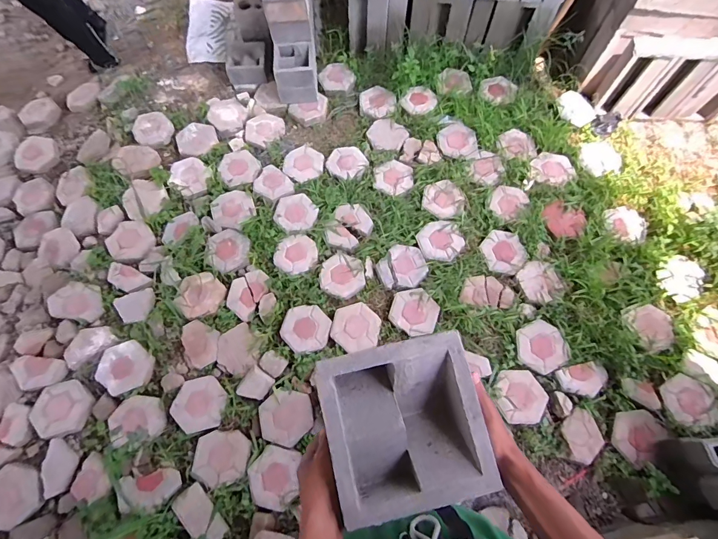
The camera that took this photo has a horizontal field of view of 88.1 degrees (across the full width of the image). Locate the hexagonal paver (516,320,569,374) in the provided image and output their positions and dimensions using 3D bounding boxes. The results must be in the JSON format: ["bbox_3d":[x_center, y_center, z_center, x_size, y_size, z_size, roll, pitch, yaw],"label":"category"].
[{"bbox_3d":[0.747,0.315,1.521,0.184,0.030,0.198,-22,71,-7],"label":"hexagonal paver"}]

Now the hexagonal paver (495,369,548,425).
[{"bbox_3d":[0.638,0.495,1.450,0.197,0.036,0.197,-2,69,0],"label":"hexagonal paver"}]

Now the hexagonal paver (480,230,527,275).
[{"bbox_3d":[0.654,-0.080,1.674,0.184,0.046,0.209,-20,70,-6],"label":"hexagonal paver"}]

